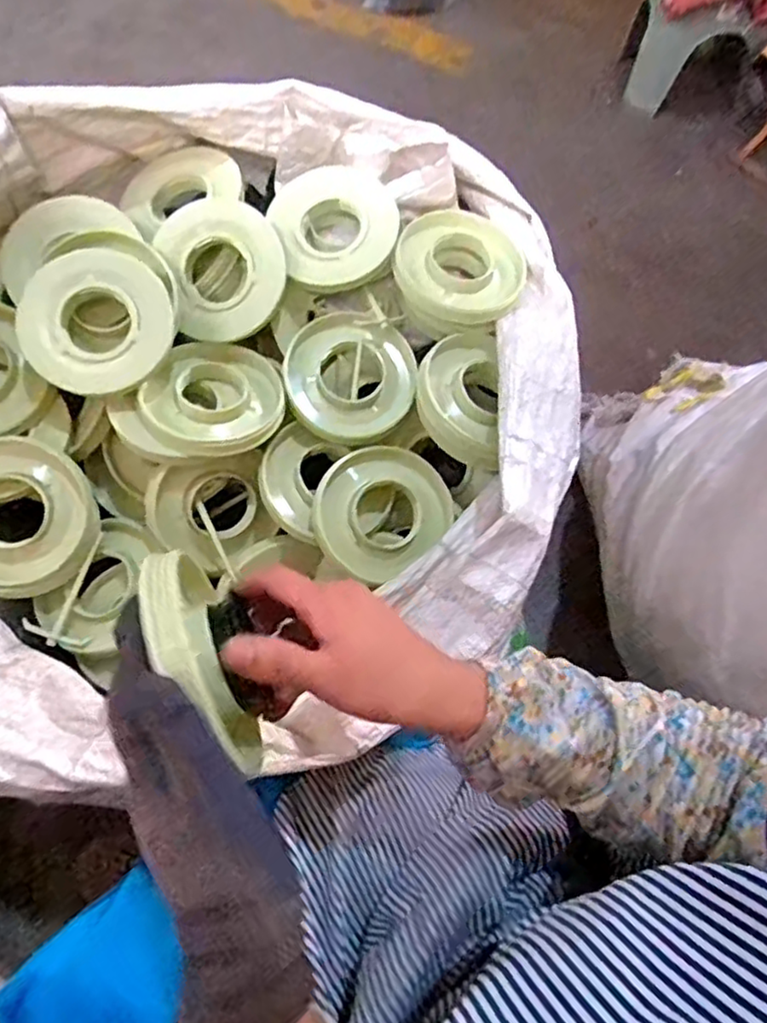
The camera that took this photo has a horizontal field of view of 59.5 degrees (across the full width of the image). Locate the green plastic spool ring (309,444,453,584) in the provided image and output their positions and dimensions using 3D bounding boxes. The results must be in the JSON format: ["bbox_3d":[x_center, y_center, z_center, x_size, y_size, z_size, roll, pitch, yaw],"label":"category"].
[{"bbox_3d":[-0.002,-0.001,0.627,0.131,0.043,0.113,-23,64,-14],"label":"green plastic spool ring"}]

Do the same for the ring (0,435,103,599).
[{"bbox_3d":[-0.334,0.002,0.609,0.131,0.028,0.132,-1,92,-16],"label":"ring"}]

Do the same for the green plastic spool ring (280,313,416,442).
[{"bbox_3d":[-0.033,-0.134,0.666,0.129,0.028,0.126,0,89,-9],"label":"green plastic spool ring"}]

